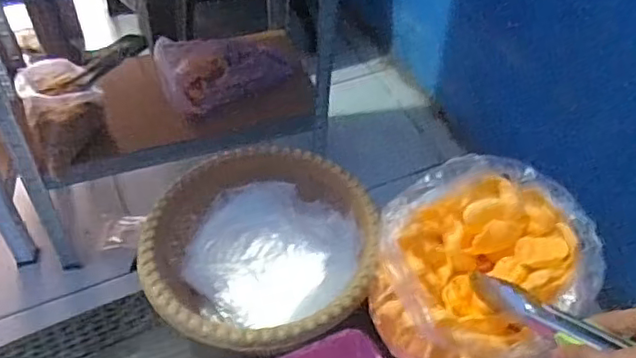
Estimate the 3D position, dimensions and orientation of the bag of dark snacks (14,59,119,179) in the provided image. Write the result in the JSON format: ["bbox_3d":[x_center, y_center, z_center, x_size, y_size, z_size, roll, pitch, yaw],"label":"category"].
[{"bbox_3d":[-0.479,-0.129,1.144,0.137,0.138,0.176,-17,51,-17],"label":"bag of dark snacks"}]

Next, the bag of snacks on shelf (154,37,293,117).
[{"bbox_3d":[-0.197,-0.240,1.252,0.264,0.131,0.122,-18,52,-18],"label":"bag of snacks on shelf"}]

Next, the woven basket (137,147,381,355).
[{"bbox_3d":[-0.065,0.095,0.718,0.252,0.111,0.262,2,48,-2],"label":"woven basket"}]

